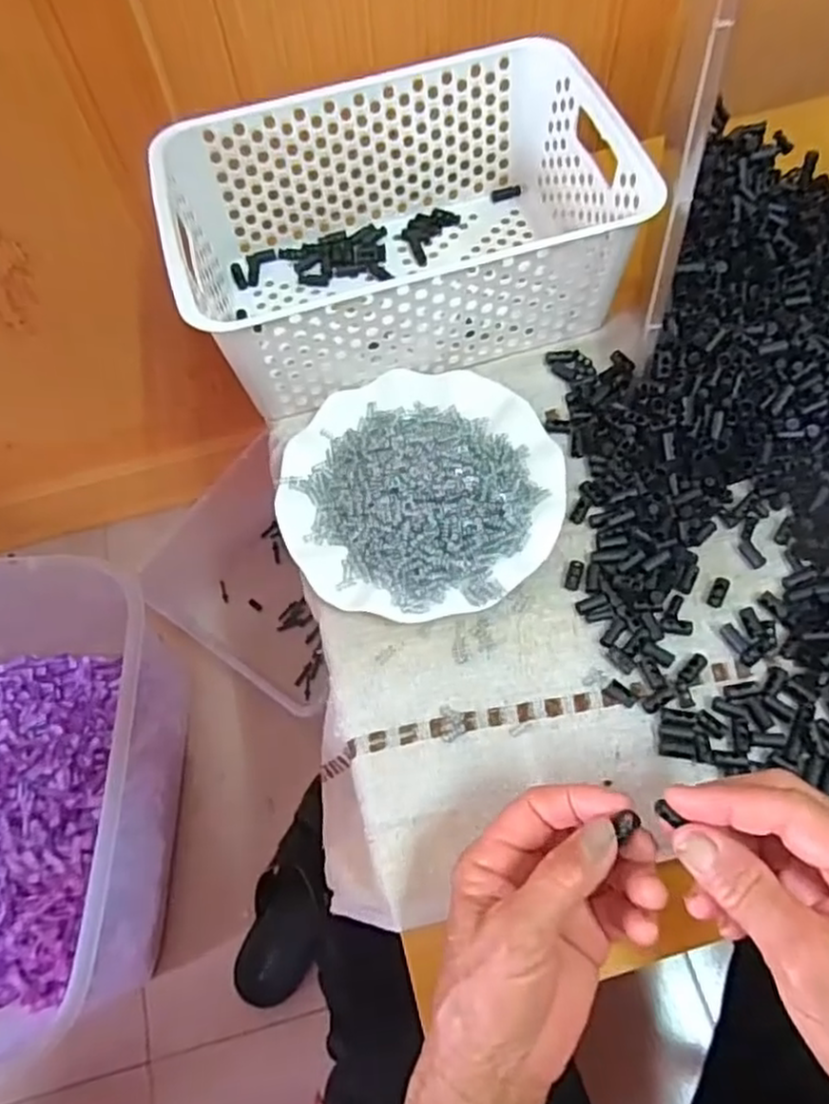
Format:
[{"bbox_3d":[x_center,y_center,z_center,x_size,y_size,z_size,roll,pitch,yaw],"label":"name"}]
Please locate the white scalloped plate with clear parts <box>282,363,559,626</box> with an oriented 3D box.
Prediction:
[{"bbox_3d":[0.003,-0.047,0.457,0.179,0.037,0.175,-1,64,3],"label":"white scalloped plate with clear parts"}]

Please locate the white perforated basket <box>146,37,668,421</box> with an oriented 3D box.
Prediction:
[{"bbox_3d":[-0.011,-0.231,0.517,0.300,0.112,0.197,-16,65,-4],"label":"white perforated basket"}]

